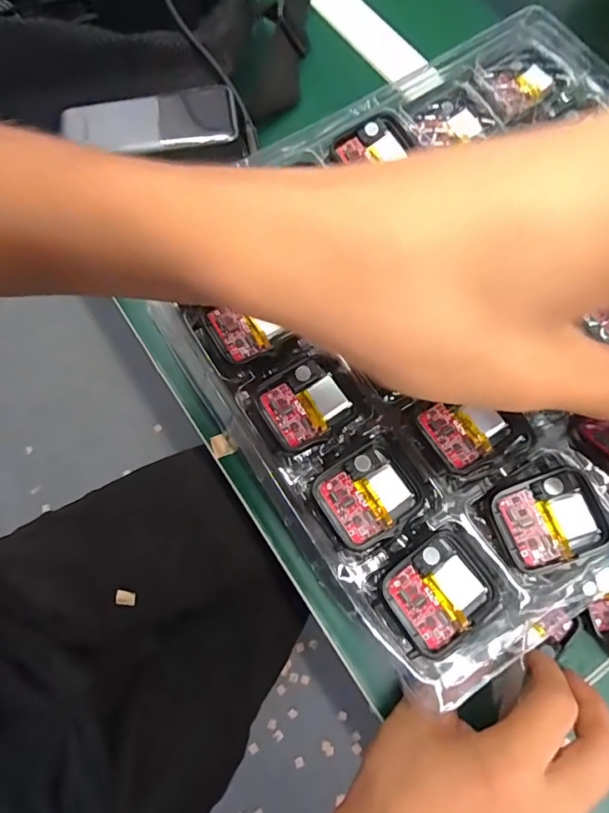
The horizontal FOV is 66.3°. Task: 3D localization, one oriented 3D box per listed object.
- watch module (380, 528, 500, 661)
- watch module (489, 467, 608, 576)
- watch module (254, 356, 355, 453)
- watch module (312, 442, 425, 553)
[{"bbox_3d":[0.055,0.075,0.191,0.043,0.008,0.036,-34,75,-9],"label":"watch module"},{"bbox_3d":[0.104,0.048,0.197,0.041,0.011,0.036,-20,73,-5],"label":"watch module"},{"bbox_3d":[0.000,-0.001,0.214,0.038,0.006,0.035,-32,75,-8],"label":"watch module"},{"bbox_3d":[0.029,0.038,0.203,0.042,0.007,0.036,-31,74,-8],"label":"watch module"}]

